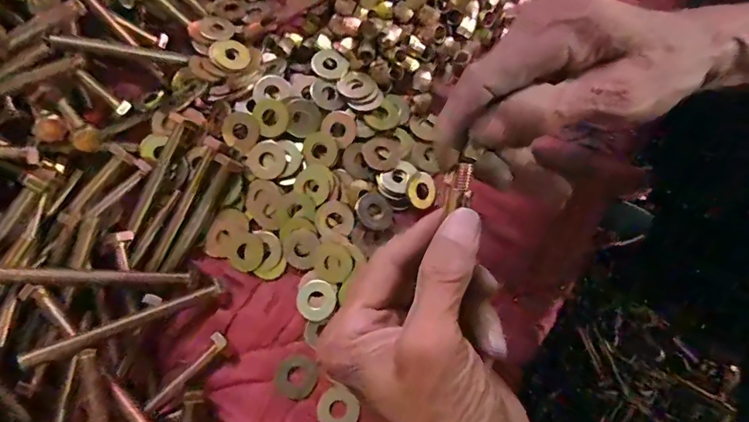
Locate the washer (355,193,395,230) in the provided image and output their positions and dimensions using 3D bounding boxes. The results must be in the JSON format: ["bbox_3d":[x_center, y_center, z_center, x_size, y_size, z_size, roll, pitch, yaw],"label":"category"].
[{"bbox_3d":[0.000,0.000,0.291,0.024,0.005,0.022,25,76,7],"label":"washer"}]

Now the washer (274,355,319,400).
[{"bbox_3d":[-0.045,0.096,0.264,0.023,0.004,0.024,2,61,-3],"label":"washer"}]

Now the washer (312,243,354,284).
[{"bbox_3d":[-0.026,0.033,0.283,0.025,0.004,0.023,25,87,6],"label":"washer"}]

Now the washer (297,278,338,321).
[{"bbox_3d":[-0.036,0.054,0.279,0.024,0.004,0.024,24,76,7],"label":"washer"}]

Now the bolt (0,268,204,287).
[{"bbox_3d":[-0.156,0.038,0.262,0.105,0.007,0.008,6,73,-27],"label":"bolt"}]

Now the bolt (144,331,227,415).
[{"bbox_3d":[-0.105,0.091,0.255,0.009,0.007,0.052,40,79,11],"label":"bolt"}]

